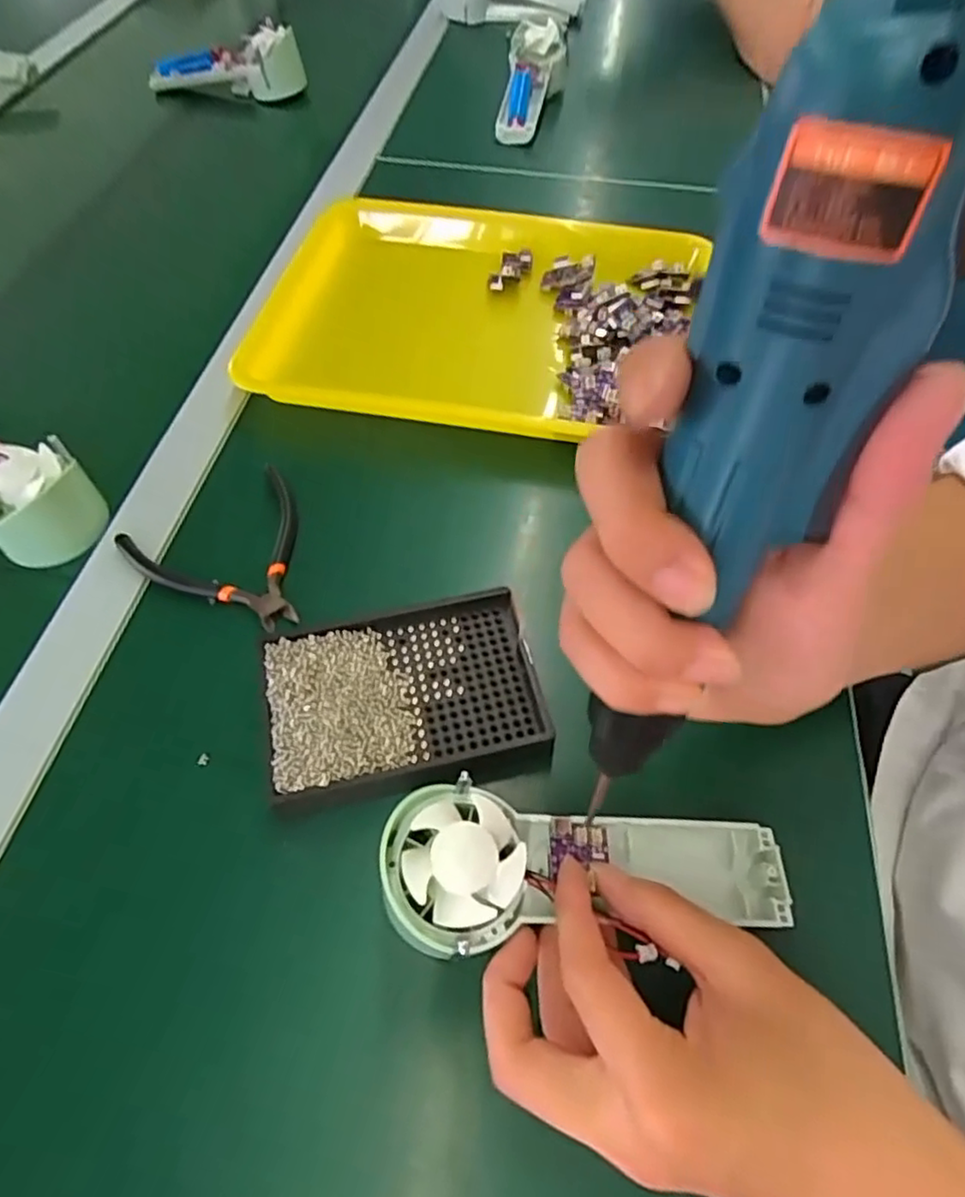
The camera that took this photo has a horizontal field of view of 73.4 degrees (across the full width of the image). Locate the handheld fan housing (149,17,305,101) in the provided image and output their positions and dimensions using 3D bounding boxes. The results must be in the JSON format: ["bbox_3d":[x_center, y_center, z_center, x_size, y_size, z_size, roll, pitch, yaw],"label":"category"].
[{"bbox_3d":[-0.280,-0.589,0.706,0.169,0.060,0.038,8,58,4],"label":"handheld fan housing"}]

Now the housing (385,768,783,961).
[{"bbox_3d":[0.045,0.114,0.276,0.171,0.025,0.061,8,56,-14],"label":"housing"}]

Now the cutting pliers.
[{"bbox_3d":[-0.148,-0.021,0.377,0.101,0.010,0.104,-27,62,-17],"label":"cutting pliers"}]

